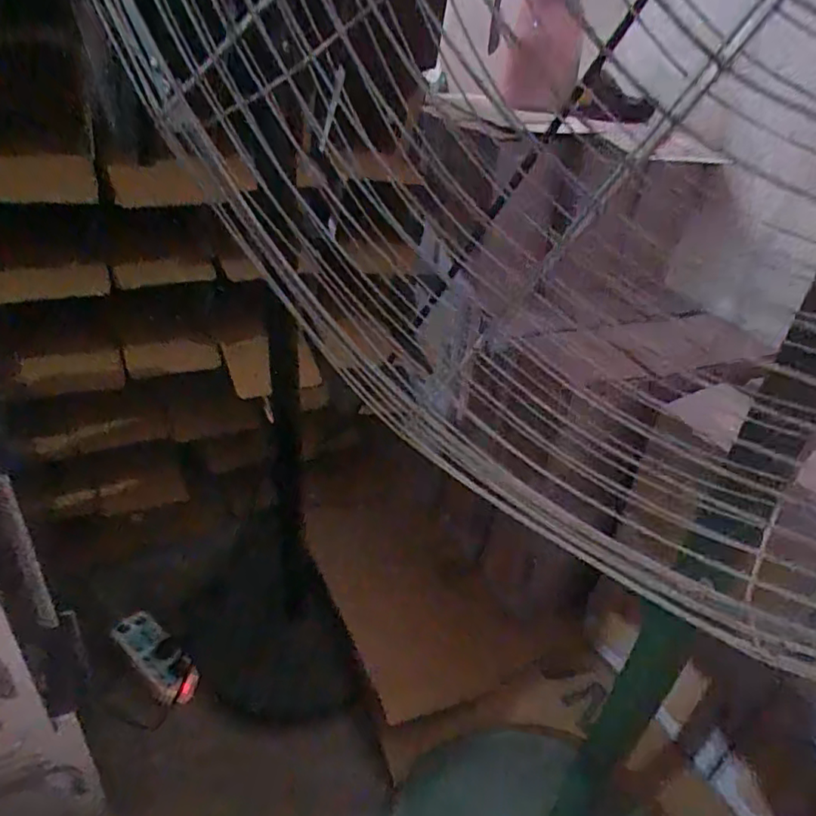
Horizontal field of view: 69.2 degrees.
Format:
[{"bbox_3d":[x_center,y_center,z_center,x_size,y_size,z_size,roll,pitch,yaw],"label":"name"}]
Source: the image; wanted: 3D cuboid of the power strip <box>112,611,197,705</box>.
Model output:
[{"bbox_3d":[-0.415,0.415,0.978,0.180,0.026,0.070,37,38,23],"label":"power strip"}]

